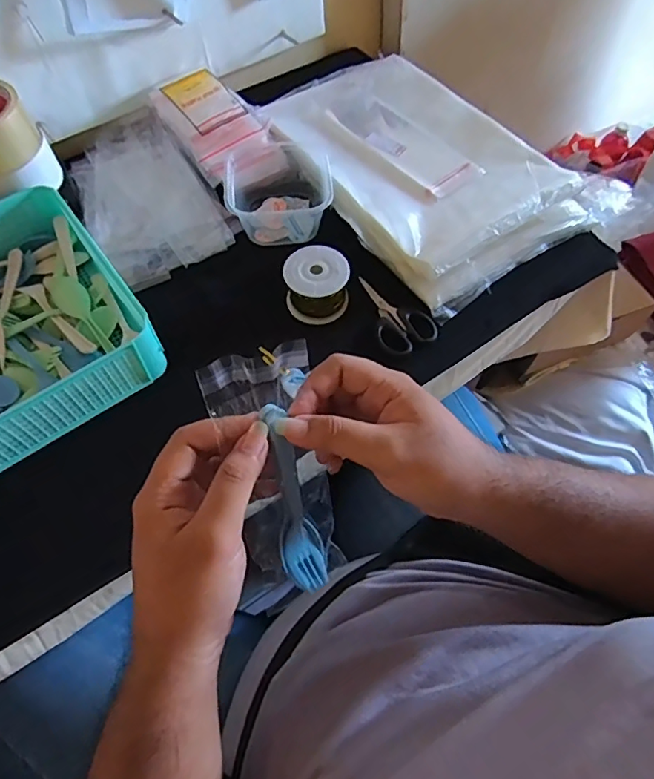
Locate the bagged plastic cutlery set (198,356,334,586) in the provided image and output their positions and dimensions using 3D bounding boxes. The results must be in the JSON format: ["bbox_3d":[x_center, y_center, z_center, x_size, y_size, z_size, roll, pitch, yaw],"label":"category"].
[{"bbox_3d":[-0.029,0.061,0.328,0.060,0.188,0.023,-22,36,-11],"label":"bagged plastic cutlery set"}]

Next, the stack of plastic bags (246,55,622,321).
[{"bbox_3d":[0.105,-0.286,0.648,0.268,0.043,0.396,-31,64,-16],"label":"stack of plastic bags"}]

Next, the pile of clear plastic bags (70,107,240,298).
[{"bbox_3d":[-0.226,-0.242,0.641,0.146,0.022,0.264,-30,64,-15],"label":"pile of clear plastic bags"}]

